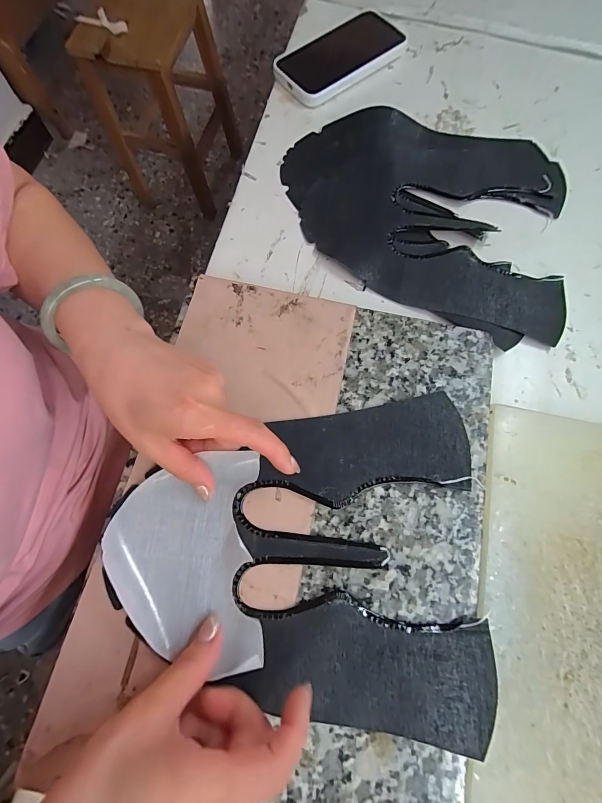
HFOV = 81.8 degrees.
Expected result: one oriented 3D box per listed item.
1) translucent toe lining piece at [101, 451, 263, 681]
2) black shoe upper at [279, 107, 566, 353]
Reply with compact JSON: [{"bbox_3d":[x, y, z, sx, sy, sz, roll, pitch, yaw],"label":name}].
[{"bbox_3d":[-0.083,0.109,0.246,0.105,0.013,0.137,-3,73,-1],"label":"translucent toe lining piece"},{"bbox_3d":[0.137,-0.212,0.368,0.316,0.021,0.247,27,75,8],"label":"black shoe upper"}]

